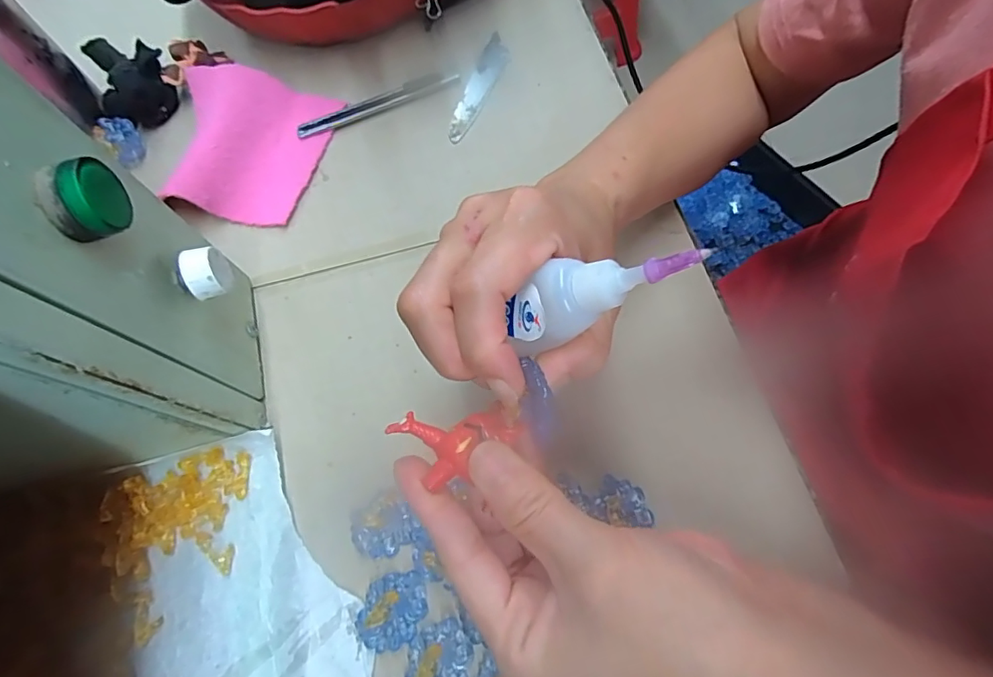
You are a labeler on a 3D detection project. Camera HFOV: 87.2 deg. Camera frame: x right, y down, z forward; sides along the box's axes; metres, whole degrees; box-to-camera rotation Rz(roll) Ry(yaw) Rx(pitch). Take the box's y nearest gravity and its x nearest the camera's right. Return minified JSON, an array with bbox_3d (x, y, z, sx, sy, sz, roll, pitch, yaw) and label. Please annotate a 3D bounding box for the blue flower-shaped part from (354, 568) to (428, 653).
[{"bbox_3d":[-0.052,0.136,0.262,0.028,0.008,0.038,30,73,14],"label":"blue flower-shaped part"}]

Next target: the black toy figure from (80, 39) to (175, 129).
[{"bbox_3d":[-0.278,-0.199,0.394,0.051,0.033,0.076,-31,70,-9],"label":"black toy figure"}]

